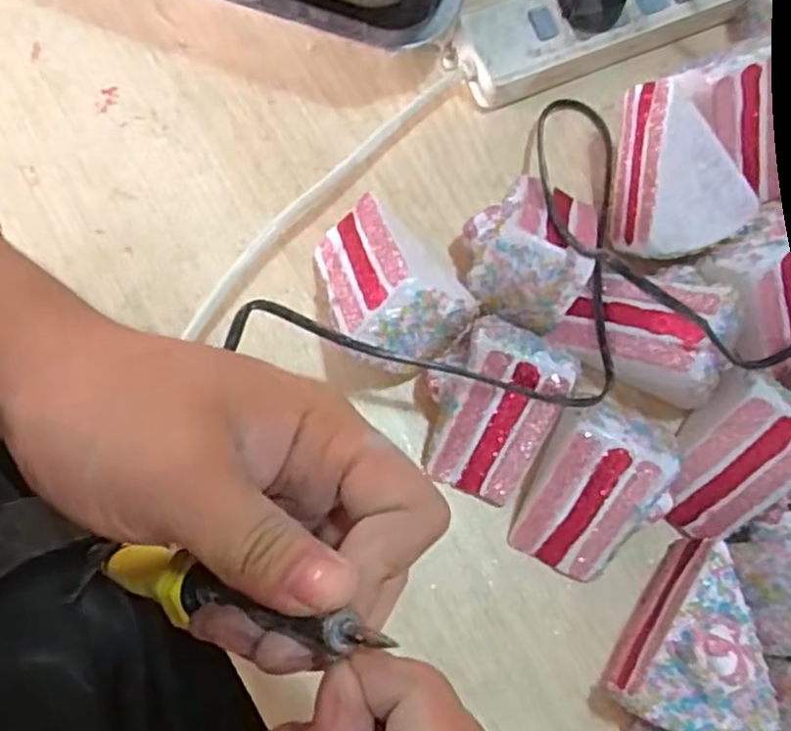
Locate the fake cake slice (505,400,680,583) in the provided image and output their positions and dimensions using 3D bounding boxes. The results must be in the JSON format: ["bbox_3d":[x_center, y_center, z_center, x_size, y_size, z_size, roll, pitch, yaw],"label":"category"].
[{"bbox_3d":[0.100,0.062,0.371,0.068,0.057,0.077,21,78,-1],"label":"fake cake slice"}]

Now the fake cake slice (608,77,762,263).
[{"bbox_3d":[0.142,-0.105,0.399,0.068,0.050,0.089,-27,102,5],"label":"fake cake slice"}]

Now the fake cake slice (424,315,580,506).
[{"bbox_3d":[0.048,0.022,0.375,0.065,0.059,0.081,27,78,0],"label":"fake cake slice"}]

